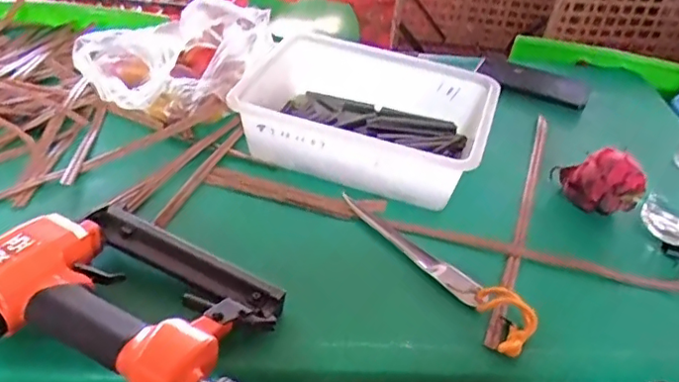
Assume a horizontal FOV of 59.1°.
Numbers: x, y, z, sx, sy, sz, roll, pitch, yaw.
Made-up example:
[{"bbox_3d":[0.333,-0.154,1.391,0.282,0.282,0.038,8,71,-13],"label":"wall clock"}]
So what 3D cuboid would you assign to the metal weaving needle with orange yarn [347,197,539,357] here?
[{"bbox_3d":[0.086,0.063,0.558,0.040,0.016,0.224,-23,46,-34],"label":"metal weaving needle with orange yarn"}]

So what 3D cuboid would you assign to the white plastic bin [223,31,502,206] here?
[{"bbox_3d":[0.035,-0.083,0.685,0.254,0.084,0.194,16,38,12],"label":"white plastic bin"}]

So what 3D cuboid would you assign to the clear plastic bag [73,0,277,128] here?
[{"bbox_3d":[-0.184,-0.158,0.732,0.238,0.097,0.144,-28,49,-37],"label":"clear plastic bag"}]

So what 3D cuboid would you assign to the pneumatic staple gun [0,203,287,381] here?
[{"bbox_3d":[-0.167,0.080,0.460,0.201,0.055,0.160,21,39,18],"label":"pneumatic staple gun"}]

